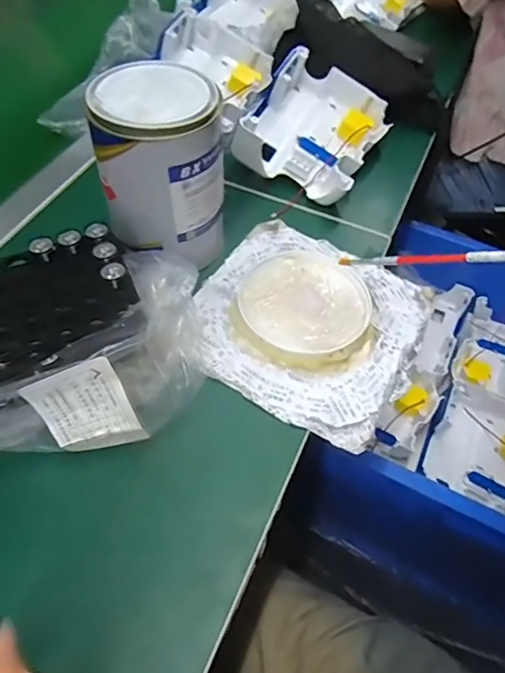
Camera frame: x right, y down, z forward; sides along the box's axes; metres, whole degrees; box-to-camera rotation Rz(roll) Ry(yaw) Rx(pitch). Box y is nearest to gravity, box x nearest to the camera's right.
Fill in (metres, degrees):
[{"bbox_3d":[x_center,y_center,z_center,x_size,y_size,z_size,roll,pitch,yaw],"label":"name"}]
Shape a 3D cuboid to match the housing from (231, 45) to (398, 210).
[{"bbox_3d":[0.072,-0.241,0.588,0.143,0.071,0.186,23,56,14],"label":"housing"}]

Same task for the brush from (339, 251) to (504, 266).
[{"bbox_3d":[0.155,-0.052,0.328,0.005,0.008,0.230,-40,26,-26],"label":"brush"}]

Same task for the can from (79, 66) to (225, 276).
[{"bbox_3d":[-0.077,-0.146,0.447,0.099,0.139,0.096,1,54,-1],"label":"can"}]

